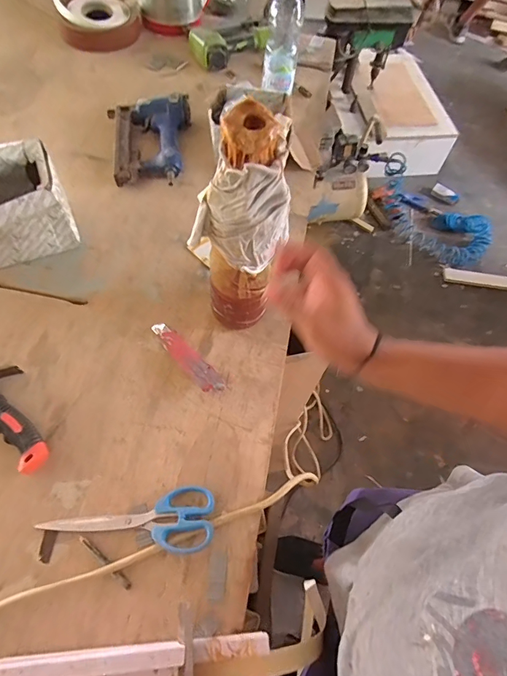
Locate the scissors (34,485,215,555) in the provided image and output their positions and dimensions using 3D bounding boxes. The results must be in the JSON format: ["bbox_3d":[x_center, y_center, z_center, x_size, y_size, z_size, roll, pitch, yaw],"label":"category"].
[{"bbox_3d":[-0.147,0.223,0.472,0.199,0.022,0.071,-6,62,-7],"label":"scissors"}]

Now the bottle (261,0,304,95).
[{"bbox_3d":[0.057,-0.585,0.771,0.067,0.184,0.072,7,62,0],"label":"bottle"}]

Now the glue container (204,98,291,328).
[{"bbox_3d":[-0.008,-0.115,0.481,0.084,0.283,0.070,22,63,8],"label":"glue container"}]

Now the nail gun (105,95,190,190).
[{"bbox_3d":[-0.192,-0.381,0.775,0.157,0.057,0.189,-10,63,-9],"label":"nail gun"}]

